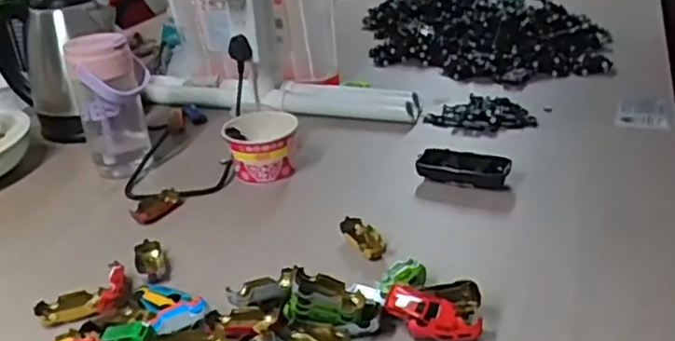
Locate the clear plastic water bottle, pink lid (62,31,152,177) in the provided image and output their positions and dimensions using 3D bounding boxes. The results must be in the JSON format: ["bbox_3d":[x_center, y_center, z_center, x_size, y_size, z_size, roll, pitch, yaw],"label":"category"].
[{"bbox_3d":[-0.291,-0.081,0.878,0.097,0.182,0.071,-13,28,-14],"label":"clear plastic water bottle, pink lid"}]

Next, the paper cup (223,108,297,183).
[{"bbox_3d":[-0.095,-0.033,0.857,0.093,0.061,0.078,-10,27,-8],"label":"paper cup"}]

